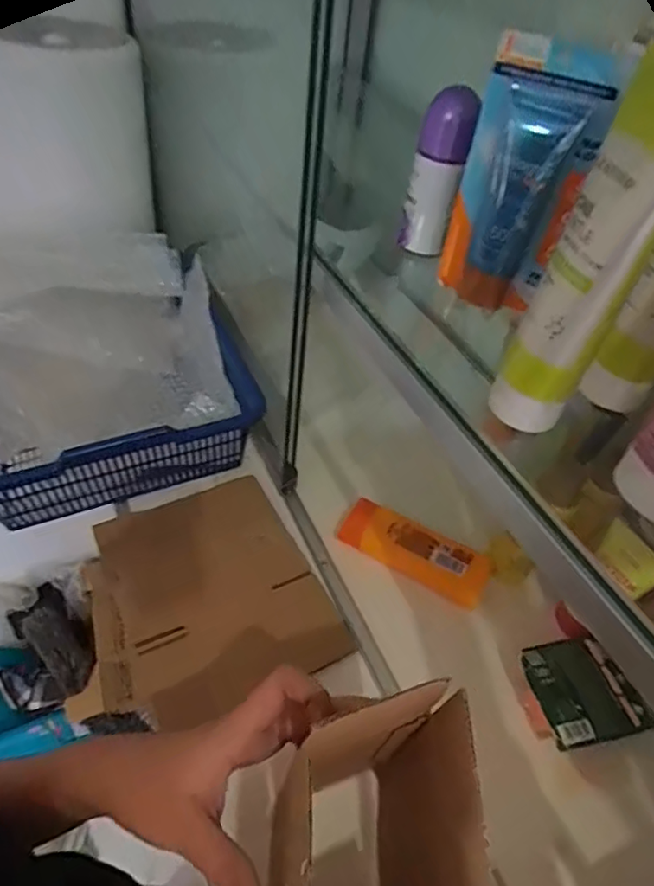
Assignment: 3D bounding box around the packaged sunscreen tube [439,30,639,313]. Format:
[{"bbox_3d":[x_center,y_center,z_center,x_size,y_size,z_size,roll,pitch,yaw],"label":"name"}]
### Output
[{"bbox_3d":[0.113,-0.151,0.326,0.067,0.140,0.027,18,47,10],"label":"packaged sunscreen tube"}]

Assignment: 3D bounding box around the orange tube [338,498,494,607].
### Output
[{"bbox_3d":[0.081,0.100,0.508,0.138,0.024,0.055,23,49,15],"label":"orange tube"}]

